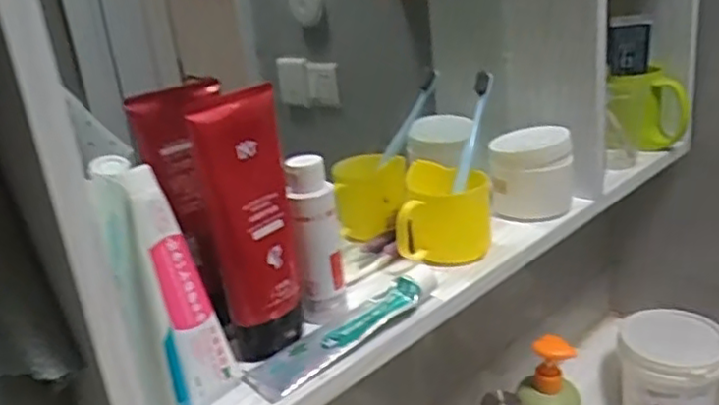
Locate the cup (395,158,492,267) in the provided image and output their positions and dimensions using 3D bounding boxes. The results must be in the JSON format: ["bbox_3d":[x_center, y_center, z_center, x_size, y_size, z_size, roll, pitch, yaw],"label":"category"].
[{"bbox_3d":[0.073,0.006,0.606,0.081,0.078,0.085,-6,20,2],"label":"cup"}]

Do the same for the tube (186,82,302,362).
[{"bbox_3d":[-0.074,0.019,0.460,0.056,0.179,0.047,-10,20,-8],"label":"tube"}]

